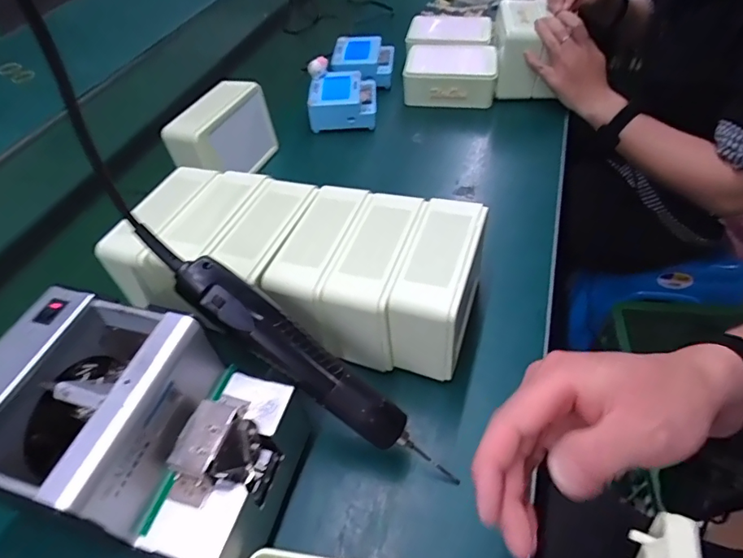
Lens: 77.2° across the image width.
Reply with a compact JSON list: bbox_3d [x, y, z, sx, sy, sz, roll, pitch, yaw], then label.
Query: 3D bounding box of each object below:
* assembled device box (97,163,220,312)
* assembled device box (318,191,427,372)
[{"bbox_3d":[-0.206,-0.048,0.472,0.057,0.066,0.140,10,50,14],"label":"assembled device box"},{"bbox_3d":[0.009,0.006,0.438,0.063,0.111,0.132,11,50,14],"label":"assembled device box"}]

